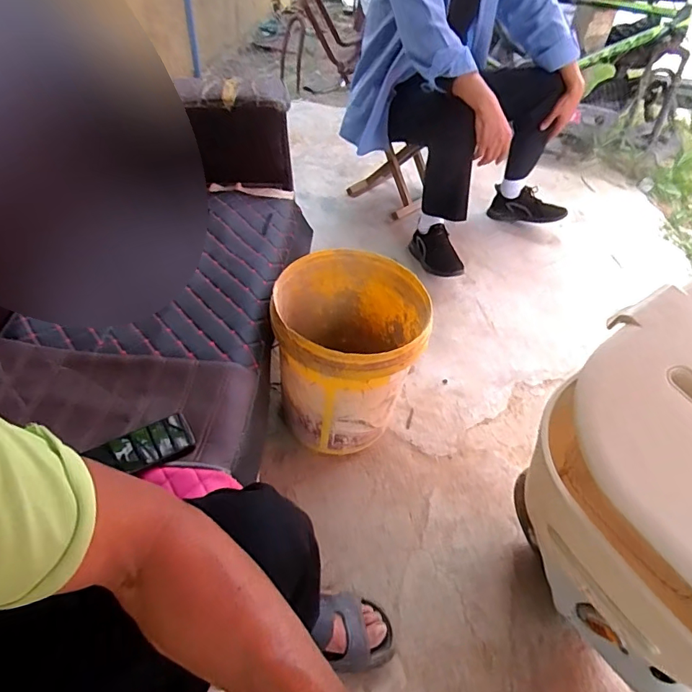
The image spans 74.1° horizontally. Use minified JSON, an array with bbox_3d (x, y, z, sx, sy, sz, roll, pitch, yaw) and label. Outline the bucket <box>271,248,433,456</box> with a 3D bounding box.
[{"bbox_3d":[0.003,0.037,1.013,0.292,0.370,0.310,2,47,-3],"label":"bucket"}]

